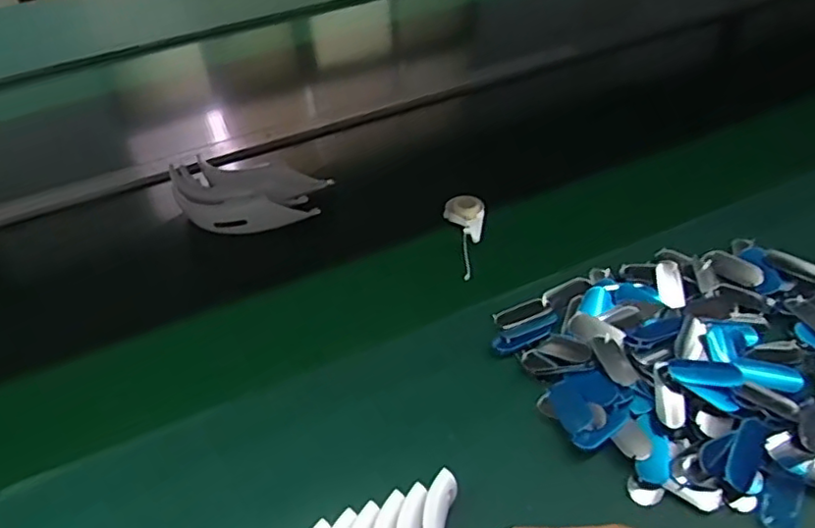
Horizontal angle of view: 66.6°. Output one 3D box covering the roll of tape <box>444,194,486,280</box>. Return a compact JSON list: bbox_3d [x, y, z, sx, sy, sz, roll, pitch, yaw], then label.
[{"bbox_3d":[0.068,-0.035,0.708,0.046,0.023,0.119,-4,43,3],"label":"roll of tape"}]

